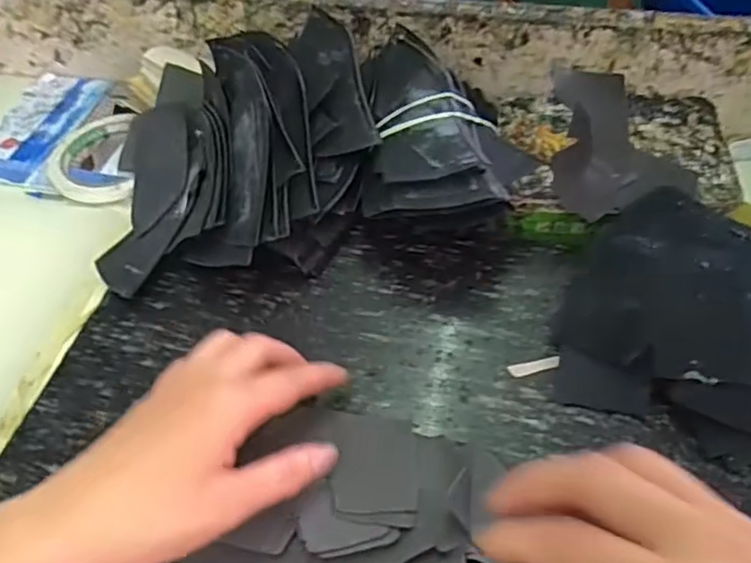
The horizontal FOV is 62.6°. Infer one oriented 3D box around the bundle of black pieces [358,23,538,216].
[{"bbox_3d":[0.044,-0.095,0.402,0.105,0.052,0.141,-1,52,4],"label":"bundle of black pieces"}]

